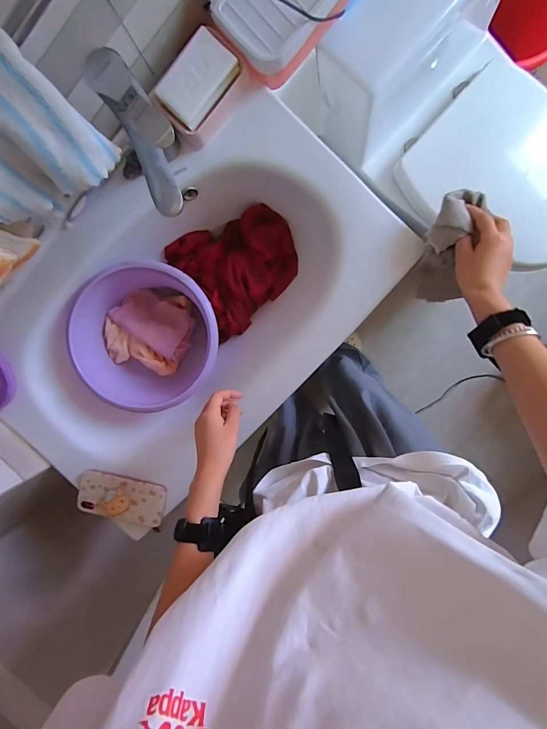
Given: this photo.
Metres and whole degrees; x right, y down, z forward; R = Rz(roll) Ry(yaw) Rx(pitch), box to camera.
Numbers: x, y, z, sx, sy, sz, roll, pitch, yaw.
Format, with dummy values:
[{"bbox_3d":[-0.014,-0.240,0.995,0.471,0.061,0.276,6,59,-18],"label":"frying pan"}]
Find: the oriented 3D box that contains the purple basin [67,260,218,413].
[{"bbox_3d":[-0.216,-0.050,0.627,0.238,0.113,0.242,1,98,5],"label":"purple basin"}]

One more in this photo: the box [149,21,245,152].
[{"bbox_3d":[-0.103,-0.388,0.486,0.082,0.044,0.129,44,99,-2],"label":"box"}]

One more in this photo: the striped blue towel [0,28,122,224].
[{"bbox_3d":[-0.245,-0.204,0.333,0.135,0.129,0.033,-42,64,8],"label":"striped blue towel"}]

